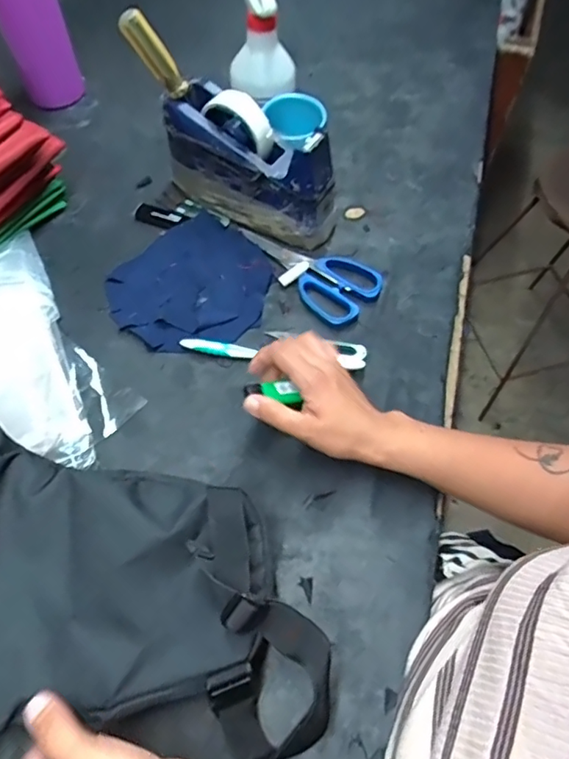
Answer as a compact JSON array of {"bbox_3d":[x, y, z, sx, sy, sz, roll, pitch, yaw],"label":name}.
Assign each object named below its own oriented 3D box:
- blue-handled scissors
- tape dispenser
[{"bbox_3d":[0.024,-0.127,0.579,0.163,0.015,0.079,39,66,18],"label":"blue-handled scissors"},{"bbox_3d":[-0.037,-0.234,0.586,0.200,0.108,0.065,31,64,14],"label":"tape dispenser"}]

